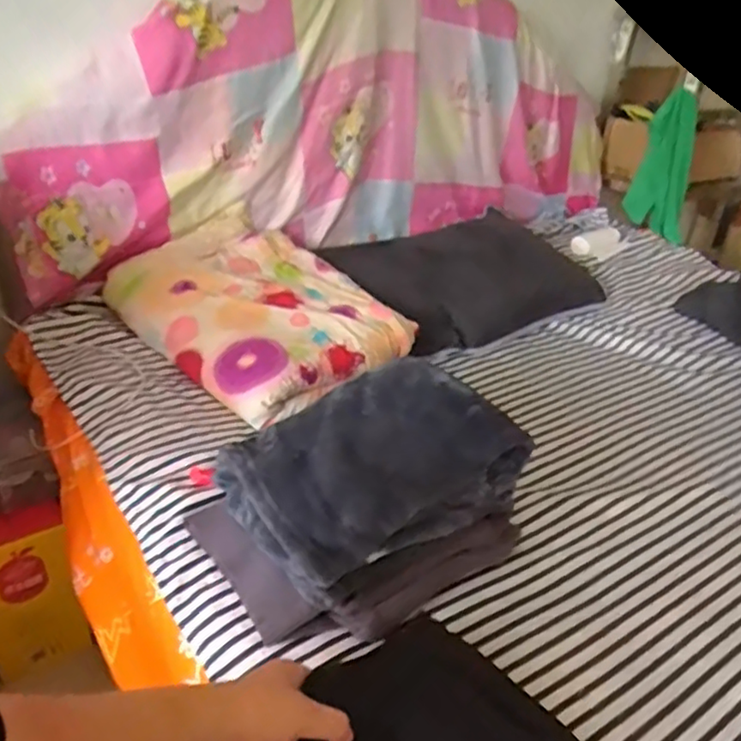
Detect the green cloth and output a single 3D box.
[{"bbox_3d":[0.772,-0.526,1.726,0.142,0.358,0.083,7,32,4],"label":"green cloth"}]

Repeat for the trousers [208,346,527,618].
[{"bbox_3d":[0.002,0.106,0.776,0.303,0.118,0.213,-16,37,-30],"label":"trousers"}]

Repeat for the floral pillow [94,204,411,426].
[{"bbox_3d":[-0.193,-0.114,1.164,0.464,0.119,0.367,27,38,35],"label":"floral pillow"}]

